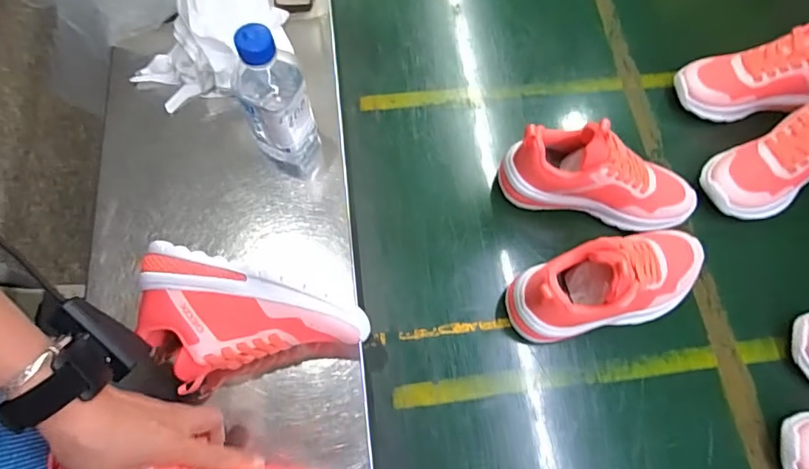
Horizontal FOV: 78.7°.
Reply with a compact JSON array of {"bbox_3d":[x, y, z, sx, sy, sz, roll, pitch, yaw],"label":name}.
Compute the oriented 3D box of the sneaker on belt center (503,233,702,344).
[{"bbox_3d":[0.212,0.044,0.490,0.213,0.107,0.084,-14,70,-7],"label":"sneaker on belt center"}]

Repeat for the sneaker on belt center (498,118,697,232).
[{"bbox_3d":[0.215,-0.062,0.533,0.210,0.109,0.071,10,69,2],"label":"sneaker on belt center"}]

